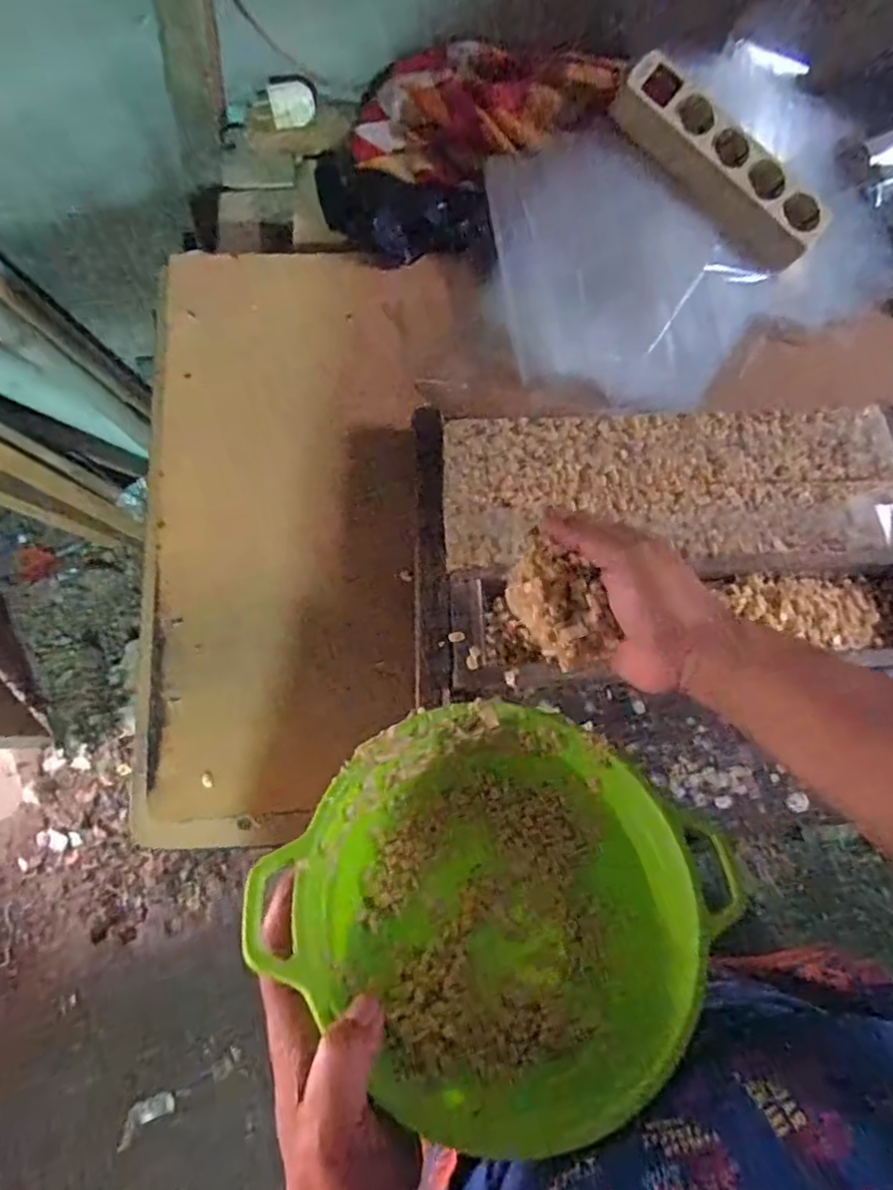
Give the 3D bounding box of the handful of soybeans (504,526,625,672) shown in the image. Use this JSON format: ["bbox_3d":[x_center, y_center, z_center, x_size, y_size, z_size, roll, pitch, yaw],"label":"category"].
[{"bbox_3d":[0.068,0.006,0.407,0.046,0.038,0.084,-23,78,-6],"label":"handful of soybeans"}]

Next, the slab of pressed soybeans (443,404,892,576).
[{"bbox_3d":[0.190,-0.083,0.523,0.378,0.016,0.131,-3,77,-1],"label":"slab of pressed soybeans"}]

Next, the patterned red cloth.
[{"bbox_3d":[0.035,-0.467,0.637,0.250,0.053,0.126,-3,77,-1],"label":"patterned red cloth"}]

